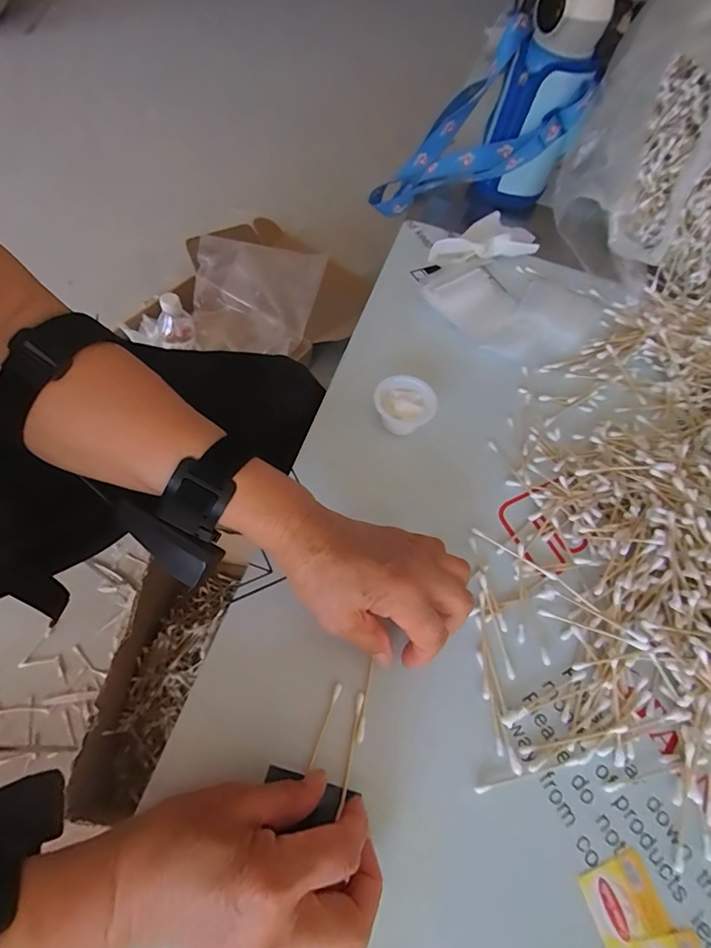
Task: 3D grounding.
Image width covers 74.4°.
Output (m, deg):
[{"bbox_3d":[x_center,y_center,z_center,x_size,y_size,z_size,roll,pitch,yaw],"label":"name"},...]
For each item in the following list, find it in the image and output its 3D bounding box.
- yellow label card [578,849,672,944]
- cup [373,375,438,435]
[{"bbox_3d":[0.158,0.253,0.278,0.042,0.004,0.037,-10,63,-13],"label":"yellow label card"},{"bbox_3d":[0.043,-0.060,0.421,0.054,0.032,0.049,20,61,5],"label":"cup"}]

